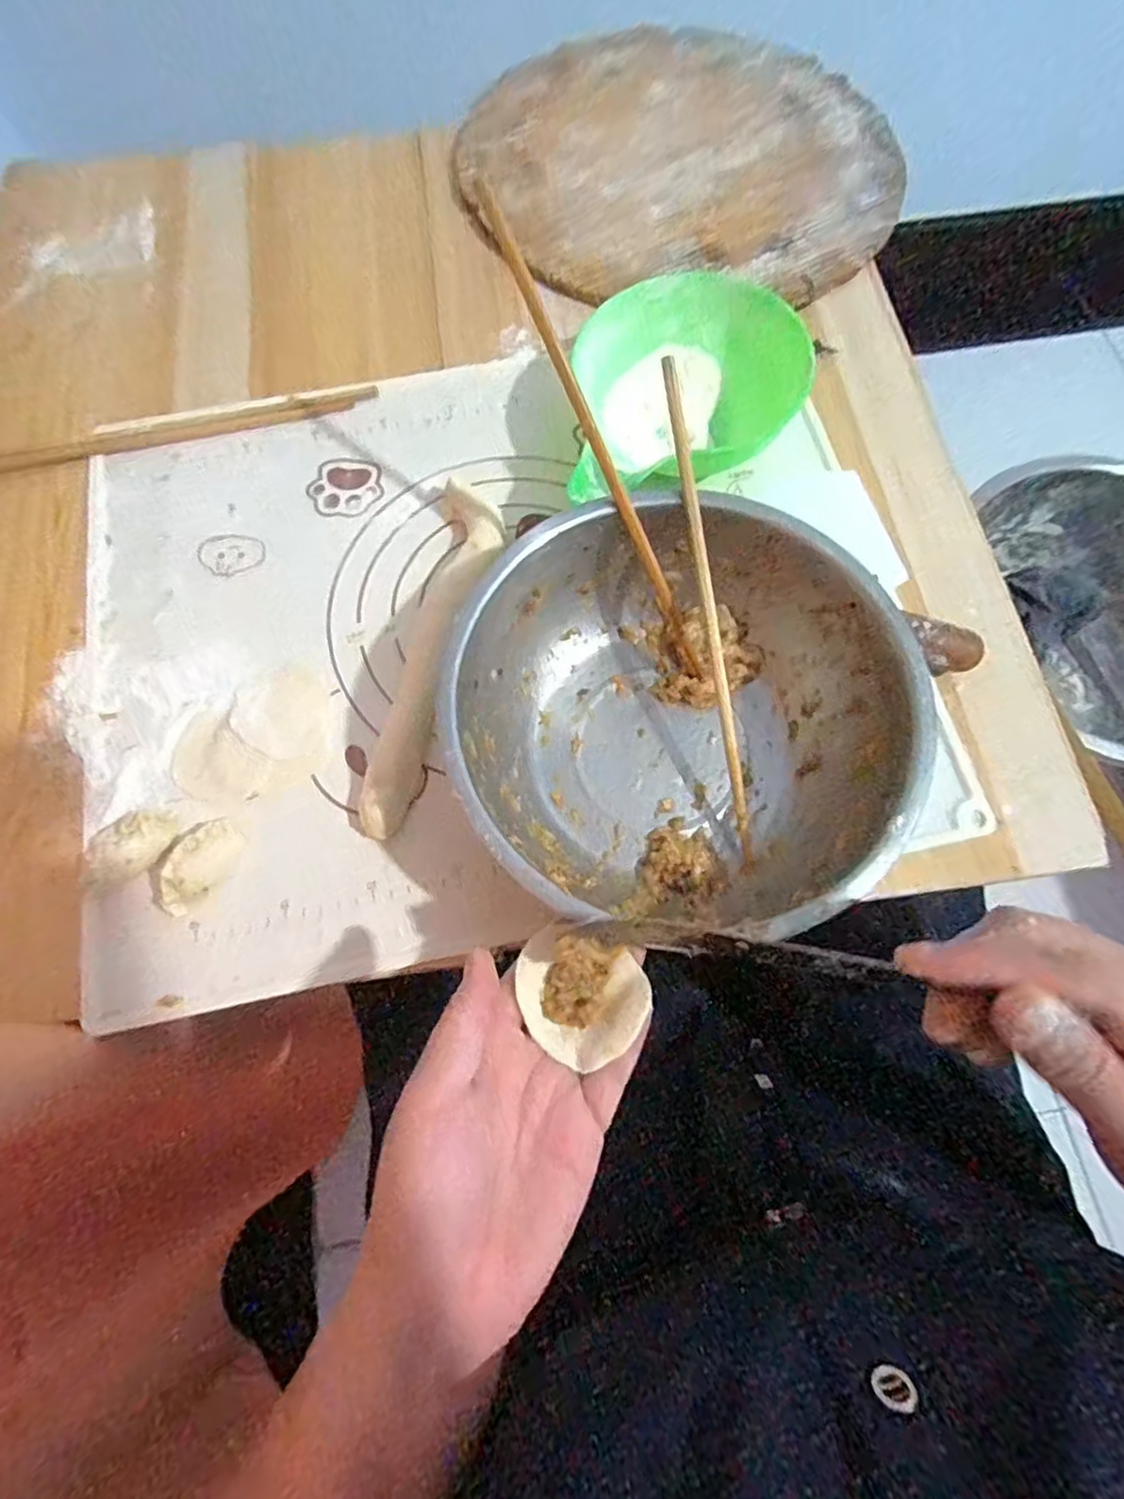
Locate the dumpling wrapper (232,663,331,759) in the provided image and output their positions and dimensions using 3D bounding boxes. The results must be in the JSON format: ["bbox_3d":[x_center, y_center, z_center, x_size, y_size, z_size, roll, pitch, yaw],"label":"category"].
[{"bbox_3d":[-0.165,-0.023,0.386,0.055,0.004,0.057,4,71,1],"label":"dumpling wrapper"}]

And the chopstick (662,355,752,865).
[{"bbox_3d":[0.078,-0.069,0.347,0.007,0.008,0.263,-11,95,-4],"label":"chopstick"}]

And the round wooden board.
[{"bbox_3d":[0.094,-0.492,0.541,0.349,0.014,0.310,-3,71,-1],"label":"round wooden board"}]

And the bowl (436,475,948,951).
[{"bbox_3d":[0.059,-0.020,0.350,0.221,0.082,0.213,0,71,0],"label":"bowl"}]

